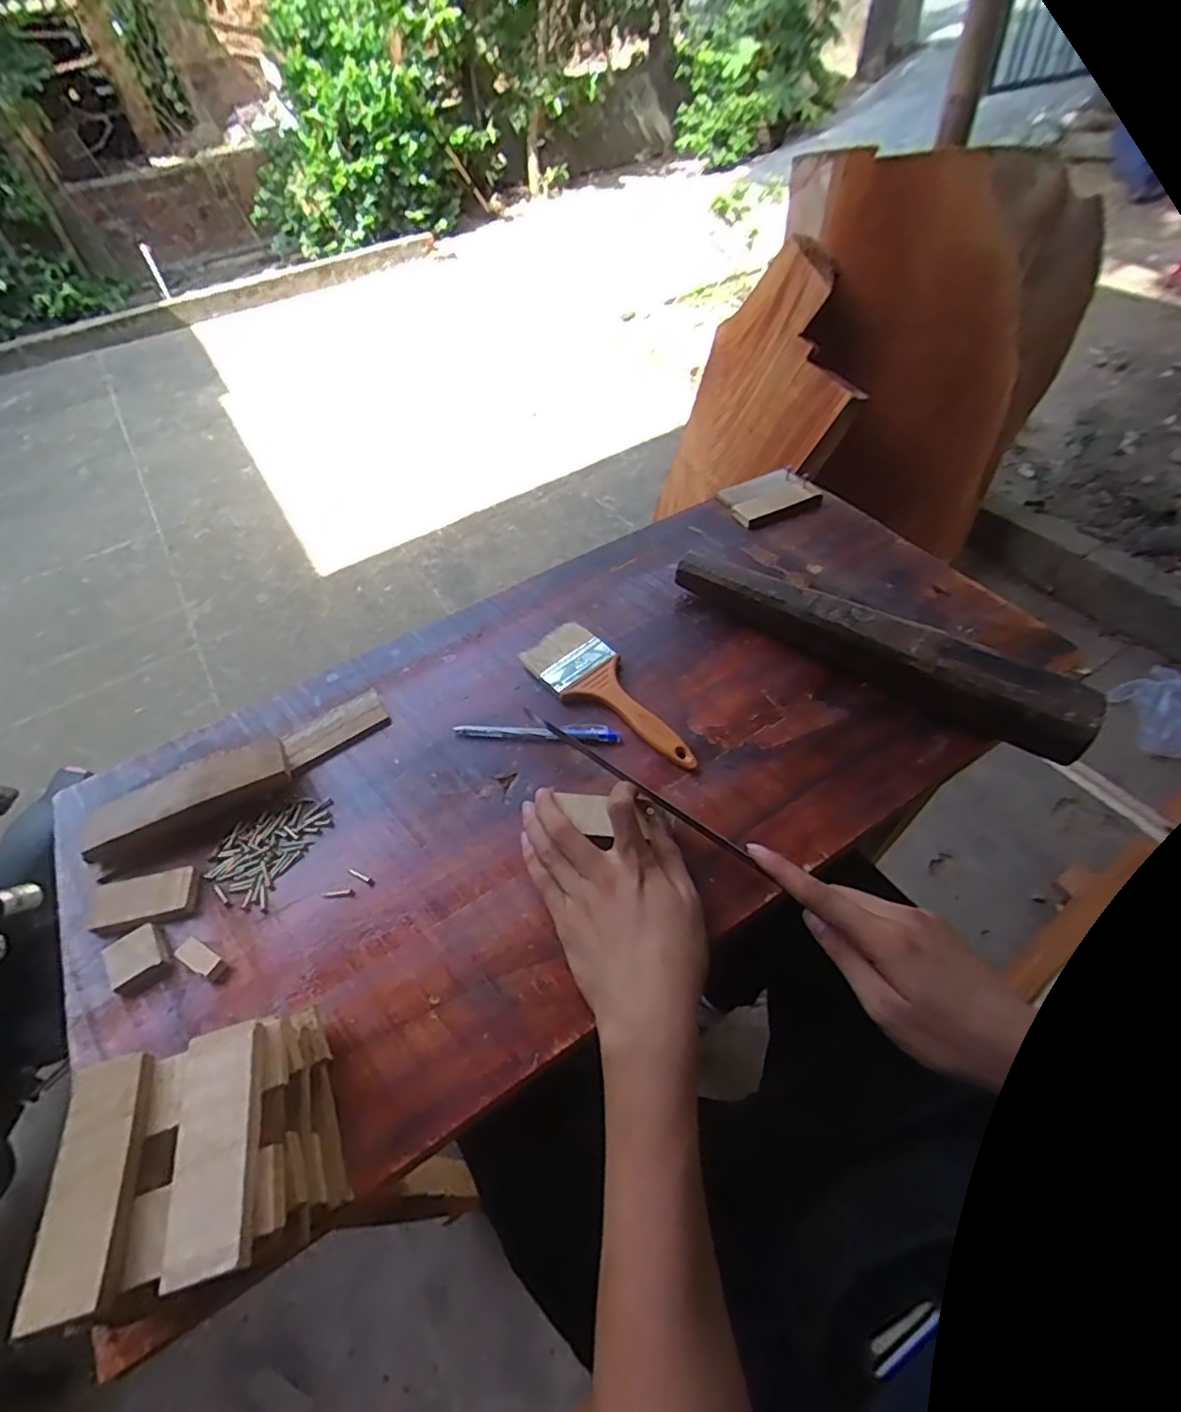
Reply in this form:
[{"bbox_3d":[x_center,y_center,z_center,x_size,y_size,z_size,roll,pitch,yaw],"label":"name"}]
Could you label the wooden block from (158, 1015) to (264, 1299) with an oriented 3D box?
[{"bbox_3d":[-0.177,0.205,0.289,0.037,0.010,0.098,-15,52,-6],"label":"wooden block"}]

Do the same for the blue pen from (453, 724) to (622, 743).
[{"bbox_3d":[-0.044,0.022,0.509,0.136,0.009,0.017,0,52,3],"label":"blue pen"}]

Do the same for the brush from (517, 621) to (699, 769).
[{"bbox_3d":[0.021,-0.011,0.528,0.066,0.018,0.183,-39,59,-24],"label":"brush"}]

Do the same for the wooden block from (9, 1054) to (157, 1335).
[{"bbox_3d":[-0.225,0.214,0.277,0.037,0.012,0.095,-16,52,-6],"label":"wooden block"}]

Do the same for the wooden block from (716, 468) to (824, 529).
[{"bbox_3d":[0.203,-0.240,0.699,0.106,0.014,0.069,-21,53,-13],"label":"wooden block"}]

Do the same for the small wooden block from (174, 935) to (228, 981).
[{"bbox_3d":[-0.258,0.168,0.408,0.033,0.012,0.015,24,56,20],"label":"small wooden block"}]

